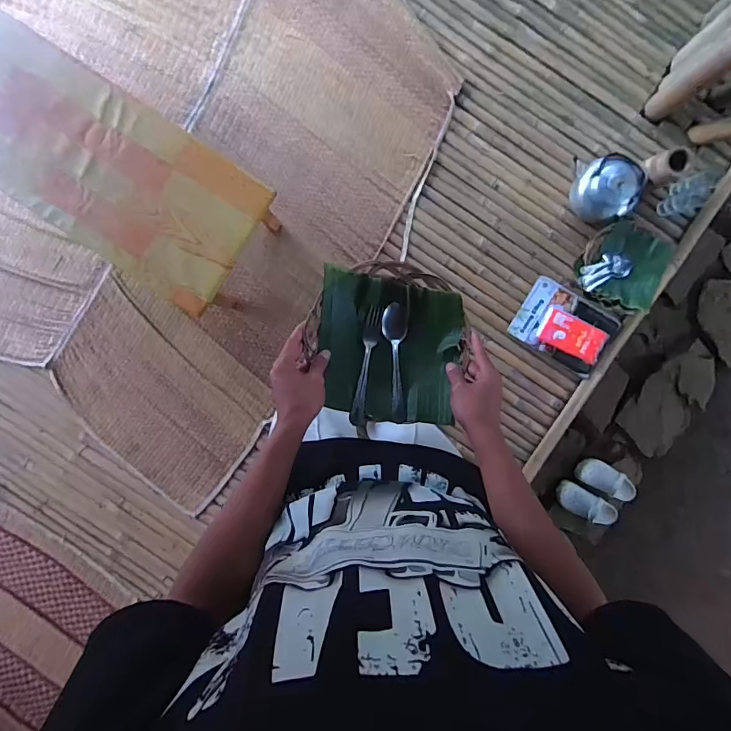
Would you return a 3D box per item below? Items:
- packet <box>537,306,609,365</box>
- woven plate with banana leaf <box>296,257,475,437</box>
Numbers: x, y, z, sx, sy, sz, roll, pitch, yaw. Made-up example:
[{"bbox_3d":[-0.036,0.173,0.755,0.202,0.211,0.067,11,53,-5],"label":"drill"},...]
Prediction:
[{"bbox_3d":[0.673,-0.096,1.428,0.207,0.030,0.114,28,114,12],"label":"packet"},{"bbox_3d":[0.035,-0.034,0.658,0.218,0.057,0.231,4,96,1],"label":"woven plate with banana leaf"}]

